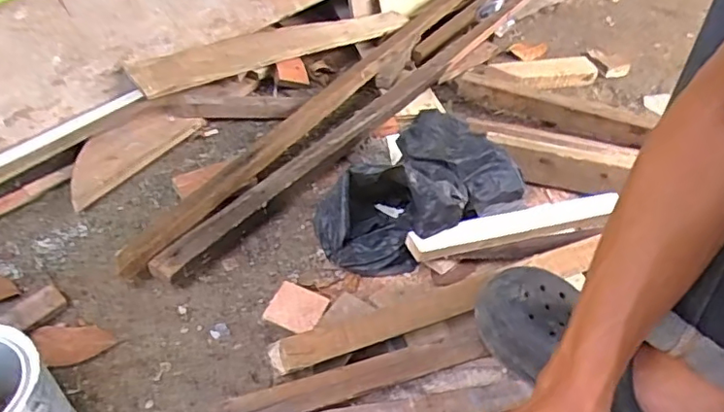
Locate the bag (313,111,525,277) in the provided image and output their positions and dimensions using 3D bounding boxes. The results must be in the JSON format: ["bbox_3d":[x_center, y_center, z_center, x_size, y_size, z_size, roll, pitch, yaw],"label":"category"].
[{"bbox_3d":[0.092,-0.023,0.742,0.183,0.092,0.279,30,47,22],"label":"bag"}]

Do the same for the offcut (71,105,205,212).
[{"bbox_3d":[-0.333,-0.085,0.812,0.078,0.015,0.228,38,46,3],"label":"offcut"}]

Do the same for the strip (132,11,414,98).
[{"bbox_3d":[-0.134,-0.293,1.005,0.568,0.024,0.082,-28,69,-37],"label":"strip"}]

